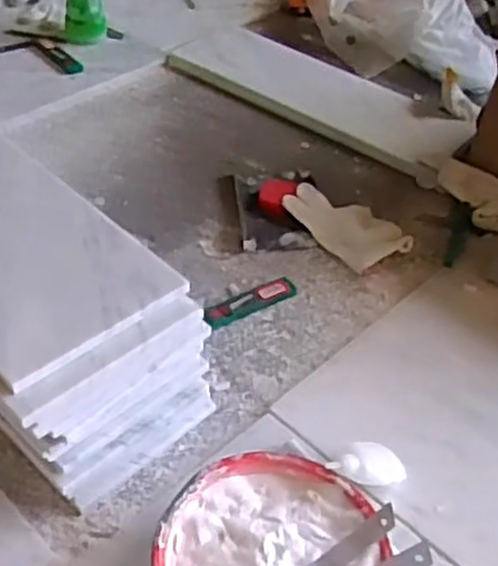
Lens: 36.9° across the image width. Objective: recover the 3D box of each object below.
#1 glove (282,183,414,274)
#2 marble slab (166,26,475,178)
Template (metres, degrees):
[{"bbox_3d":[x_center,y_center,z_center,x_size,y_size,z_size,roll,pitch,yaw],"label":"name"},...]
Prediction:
[{"bbox_3d":[0.114,-0.071,0.897,0.078,0.024,0.153,-26,53,-27],"label":"glove"},{"bbox_3d":[0.117,-0.296,1.136,0.472,0.017,0.192,32,51,24],"label":"marble slab"}]

